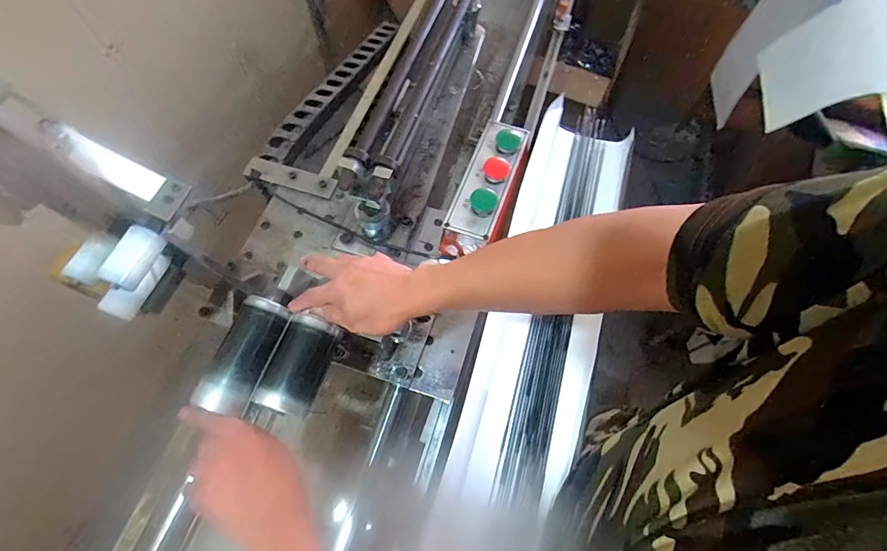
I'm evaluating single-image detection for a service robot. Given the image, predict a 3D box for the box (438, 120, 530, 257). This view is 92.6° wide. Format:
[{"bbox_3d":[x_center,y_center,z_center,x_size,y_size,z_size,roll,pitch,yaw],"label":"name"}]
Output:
[{"bbox_3d":[0.072,-0.135,0.682,0.087,0.092,0.217,19,63,8],"label":"box"}]

